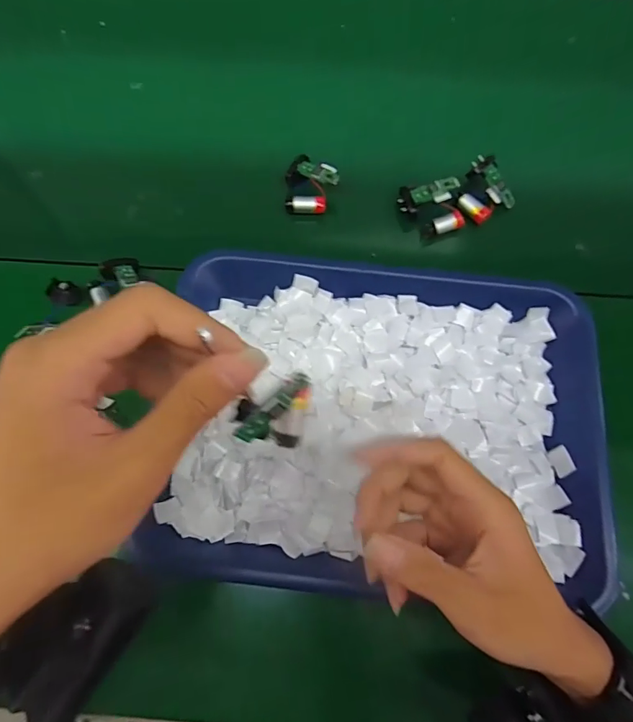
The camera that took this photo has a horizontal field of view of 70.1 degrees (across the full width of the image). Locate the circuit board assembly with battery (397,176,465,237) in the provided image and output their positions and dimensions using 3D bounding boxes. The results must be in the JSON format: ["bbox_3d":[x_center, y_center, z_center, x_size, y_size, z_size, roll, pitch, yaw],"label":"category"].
[{"bbox_3d":[0.109,-0.143,0.426,0.055,0.016,0.049,-8,93,9],"label":"circuit board assembly with battery"}]

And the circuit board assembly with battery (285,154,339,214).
[{"bbox_3d":[-0.004,-0.171,0.429,0.049,0.018,0.060,0,72,0],"label":"circuit board assembly with battery"}]

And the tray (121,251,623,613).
[{"bbox_3d":[0.052,0.038,0.350,0.322,0.039,0.243,2,70,3],"label":"tray"}]

